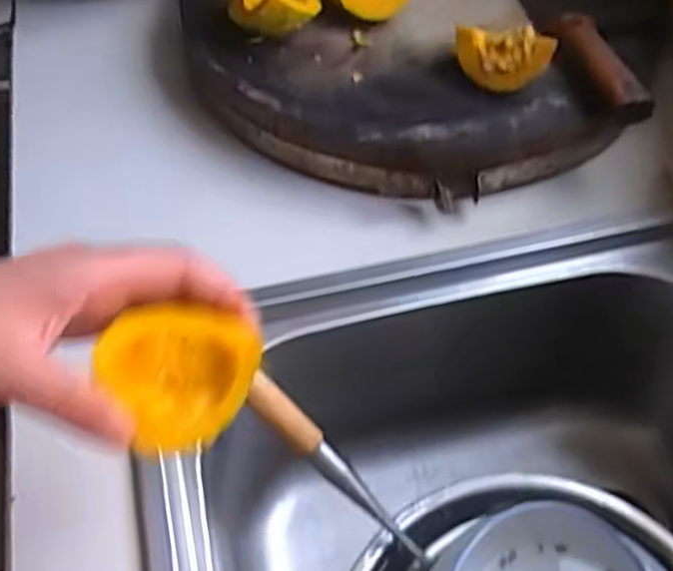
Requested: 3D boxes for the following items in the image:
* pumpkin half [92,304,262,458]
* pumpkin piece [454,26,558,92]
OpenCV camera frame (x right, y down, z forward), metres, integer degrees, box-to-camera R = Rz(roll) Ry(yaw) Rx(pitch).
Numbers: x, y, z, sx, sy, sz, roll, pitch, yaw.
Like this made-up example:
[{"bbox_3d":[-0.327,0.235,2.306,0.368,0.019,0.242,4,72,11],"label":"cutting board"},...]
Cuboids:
[{"bbox_3d":[-0.069,0.037,0.307,0.057,0.034,0.059,35,73,-18],"label":"pumpkin half"},{"bbox_3d":[0.115,-0.159,0.526,0.067,0.043,0.022,20,57,14],"label":"pumpkin piece"}]

